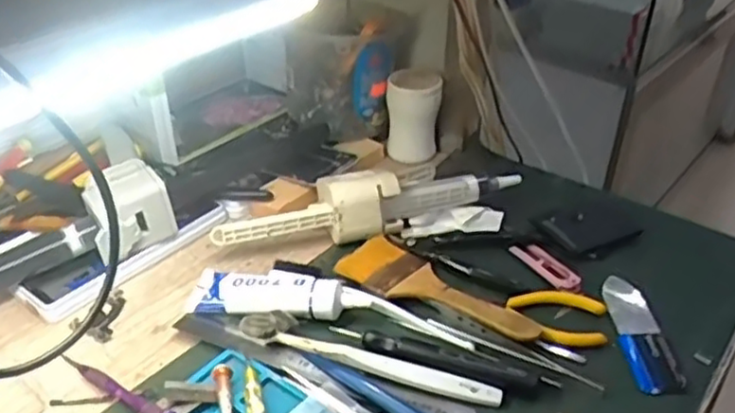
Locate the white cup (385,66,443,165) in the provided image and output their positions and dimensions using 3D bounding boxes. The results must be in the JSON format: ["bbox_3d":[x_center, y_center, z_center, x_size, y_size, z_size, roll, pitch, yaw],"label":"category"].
[{"bbox_3d":[0.047,-0.091,0.725,0.053,0.089,0.047,6,35,8],"label":"white cup"}]

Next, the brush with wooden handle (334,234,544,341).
[{"bbox_3d":[0.054,0.064,0.545,0.161,0.011,0.063,27,42,33],"label":"brush with wooden handle"}]

